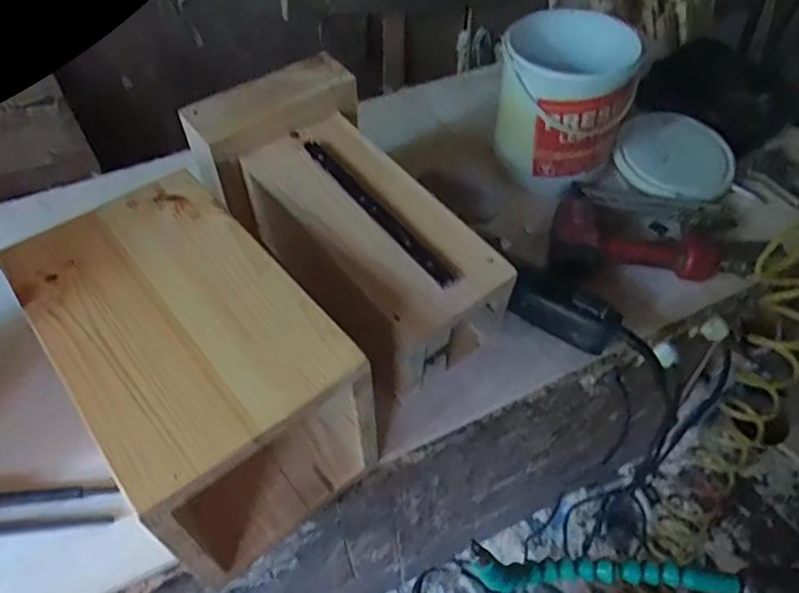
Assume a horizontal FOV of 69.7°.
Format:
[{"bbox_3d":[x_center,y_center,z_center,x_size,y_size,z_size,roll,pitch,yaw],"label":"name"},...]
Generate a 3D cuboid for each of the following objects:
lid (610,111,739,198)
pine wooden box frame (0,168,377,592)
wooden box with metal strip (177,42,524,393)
[{"bbox_3d":[0.409,-0.211,0.849,0.165,0.030,0.160,-1,61,2],"label":"lid"},{"bbox_3d":[-0.193,0.067,0.546,0.184,0.197,0.298,-33,57,-26],"label":"pine wooden box frame"},{"bbox_3d":[-0.061,-0.086,0.663,0.201,0.136,0.391,-32,68,-25],"label":"wooden box with metal strip"}]

